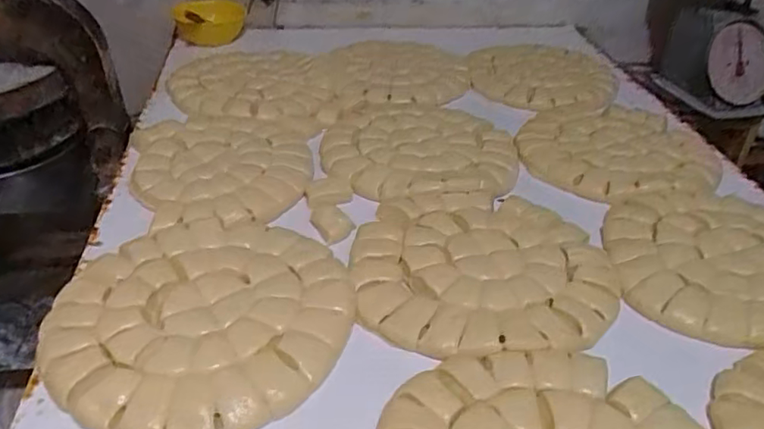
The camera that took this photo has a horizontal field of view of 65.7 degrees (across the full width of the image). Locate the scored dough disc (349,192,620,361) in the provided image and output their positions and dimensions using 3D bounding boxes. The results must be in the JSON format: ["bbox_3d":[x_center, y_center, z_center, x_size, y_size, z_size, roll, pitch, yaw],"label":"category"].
[{"bbox_3d":[0.119,0.056,0.720,0.306,0.016,0.278,-2,38,-7],"label":"scored dough disc"}]

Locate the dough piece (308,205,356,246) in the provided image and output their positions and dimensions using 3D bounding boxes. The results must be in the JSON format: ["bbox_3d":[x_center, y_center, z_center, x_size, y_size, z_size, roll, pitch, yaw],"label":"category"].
[{"bbox_3d":[-0.067,0.012,0.788,0.043,0.018,0.067,-21,43,-28],"label":"dough piece"}]

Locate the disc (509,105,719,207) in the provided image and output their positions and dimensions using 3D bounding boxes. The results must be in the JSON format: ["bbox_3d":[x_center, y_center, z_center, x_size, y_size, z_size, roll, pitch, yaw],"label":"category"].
[{"bbox_3d":[0.380,-0.114,0.971,0.312,0.016,0.303,2,37,-1],"label":"disc"}]

